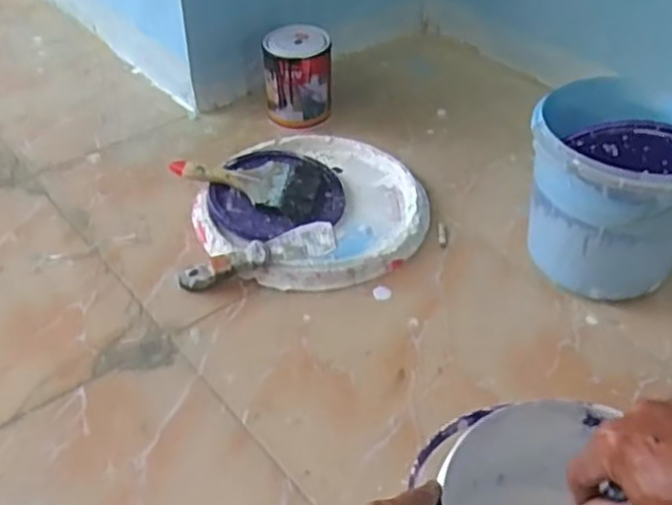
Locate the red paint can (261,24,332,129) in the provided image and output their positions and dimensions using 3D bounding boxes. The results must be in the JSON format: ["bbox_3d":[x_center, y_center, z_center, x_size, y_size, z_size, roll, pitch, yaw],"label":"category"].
[{"bbox_3d":[-0.060,-0.276,1.112,0.100,0.119,0.101,1,41,-1],"label":"red paint can"}]

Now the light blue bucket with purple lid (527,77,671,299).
[{"bbox_3d":[0.323,-0.062,0.840,0.196,0.211,0.180,1,41,-1],"label":"light blue bucket with purple lid"}]

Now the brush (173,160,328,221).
[{"bbox_3d":[-0.119,-0.100,0.990,0.202,0.041,0.105,12,43,12],"label":"brush"}]

